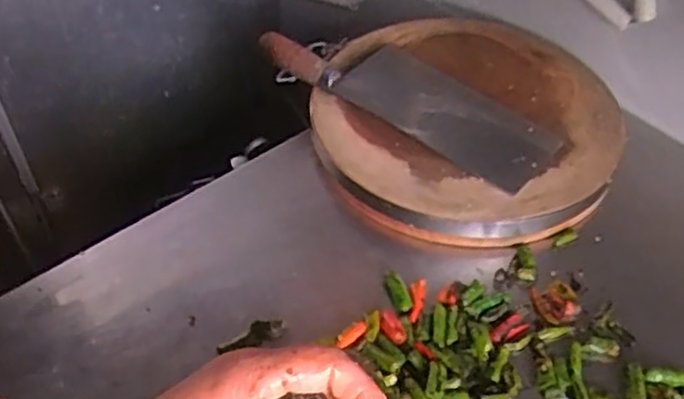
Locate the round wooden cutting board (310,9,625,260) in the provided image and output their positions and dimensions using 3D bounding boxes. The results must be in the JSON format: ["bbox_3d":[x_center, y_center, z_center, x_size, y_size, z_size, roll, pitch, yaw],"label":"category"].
[{"bbox_3d":[0.134,-0.091,0.745,0.315,0.035,0.324,1,49,-1],"label":"round wooden cutting board"}]

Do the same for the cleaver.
[{"bbox_3d":[0.072,-0.123,0.738,0.333,0.033,0.120,28,54,22],"label":"cleaver"}]

